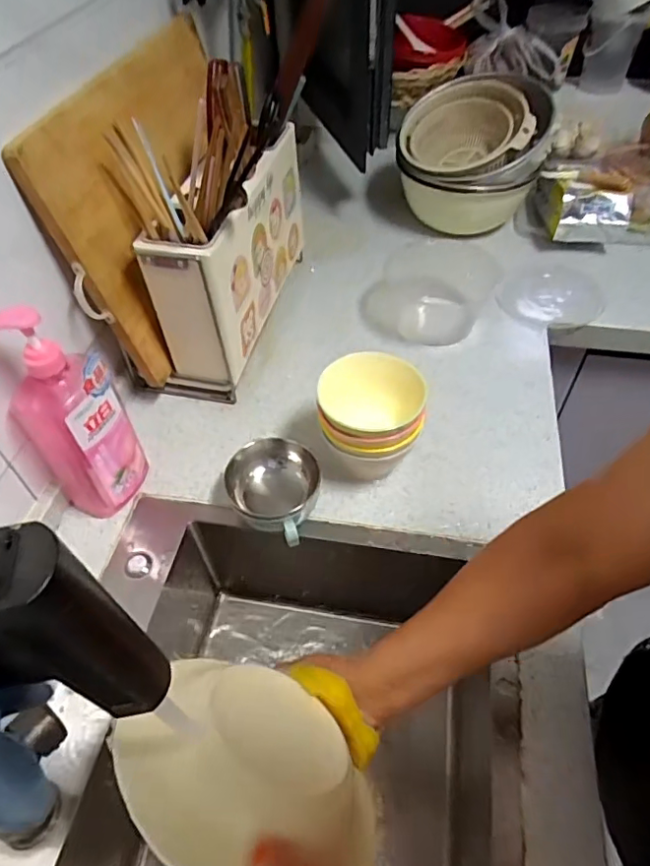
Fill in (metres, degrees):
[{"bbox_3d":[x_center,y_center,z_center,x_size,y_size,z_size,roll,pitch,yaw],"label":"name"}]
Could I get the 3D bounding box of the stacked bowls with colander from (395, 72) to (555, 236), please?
[{"bbox_3d":[0.250,-0.471,0.977,0.232,0.214,0.207,8,51,9],"label":"stacked bowls with colander"}]

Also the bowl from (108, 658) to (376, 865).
[{"bbox_3d":[-0.047,0.235,0.378,0.186,0.060,0.152,32,13,22],"label":"bowl"}]

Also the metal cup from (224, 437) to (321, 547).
[{"bbox_3d":[-0.054,0.072,0.640,0.109,0.067,0.121,-15,51,-10],"label":"metal cup"}]

